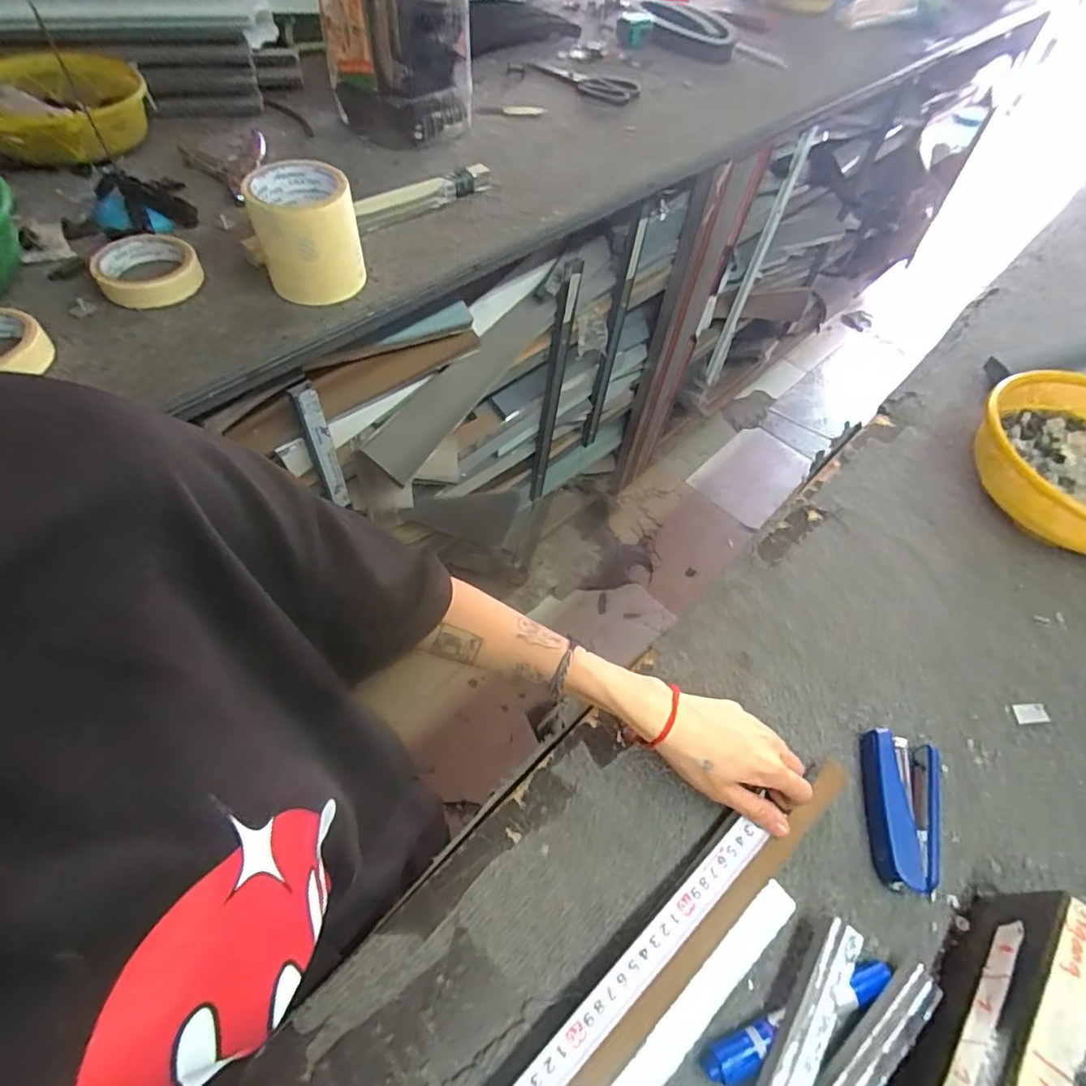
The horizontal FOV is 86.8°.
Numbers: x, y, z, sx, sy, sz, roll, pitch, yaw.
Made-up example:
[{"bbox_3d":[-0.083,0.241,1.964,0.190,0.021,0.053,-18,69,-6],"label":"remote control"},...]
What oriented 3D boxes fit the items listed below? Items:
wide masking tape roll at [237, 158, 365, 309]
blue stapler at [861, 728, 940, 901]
[{"bbox_3d":[-0.227,-0.294,0.559,0.091,0.109,0.092,2,55,-3],"label":"wide masking tape roll"},{"bbox_3d":[0.276,0.202,0.432,0.054,0.020,0.108,15,56,6],"label":"blue stapler"}]

